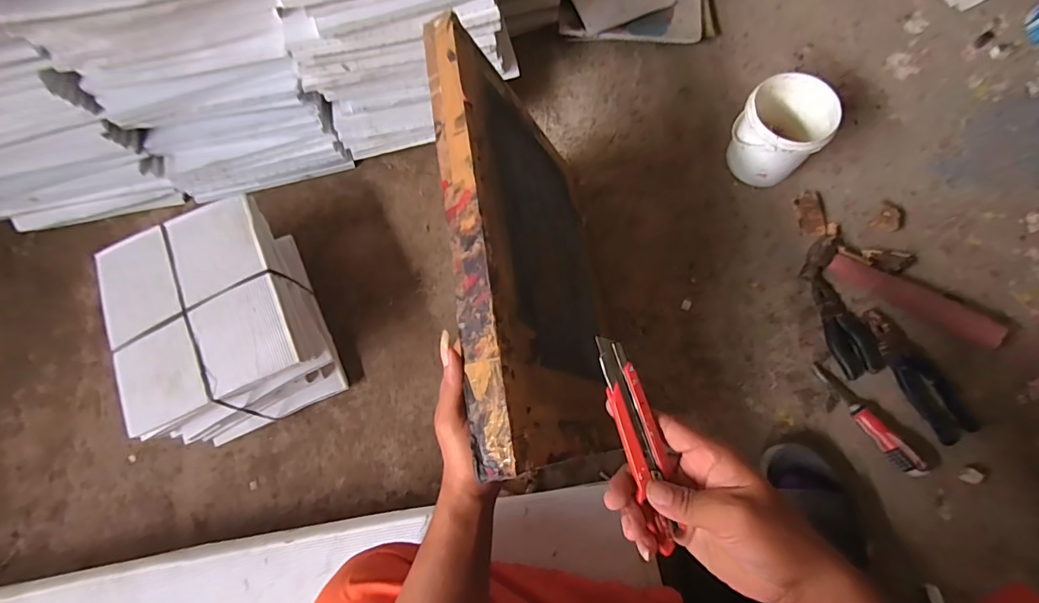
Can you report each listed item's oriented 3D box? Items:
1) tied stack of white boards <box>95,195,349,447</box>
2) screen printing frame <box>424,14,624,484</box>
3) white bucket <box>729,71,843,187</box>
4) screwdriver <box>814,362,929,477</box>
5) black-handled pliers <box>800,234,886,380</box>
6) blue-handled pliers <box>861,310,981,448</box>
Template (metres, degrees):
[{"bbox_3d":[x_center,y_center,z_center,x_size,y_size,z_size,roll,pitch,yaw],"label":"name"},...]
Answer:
[{"bbox_3d":[-0.412,0.028,0.662,0.220,0.126,0.287,-26,73,-5],"label":"tied stack of white boards"},{"bbox_3d":[0.032,-0.048,0.557,0.036,0.331,0.436,-18,71,25],"label":"screen printing frame"},{"bbox_3d":[0.395,-0.257,0.732,0.121,0.127,0.121,-1,72,3],"label":"white bucket"},{"bbox_3d":[0.473,0.156,0.641,0.022,0.036,0.173,-29,73,-6],"label":"screwdriver"},{"bbox_3d":[0.465,0.004,0.688,0.059,0.027,0.204,-11,74,-1],"label":"black-handled pliers"},{"bbox_3d":[0.555,0.099,0.663,0.057,0.019,0.194,-28,73,-6],"label":"blue-handled pliers"}]

